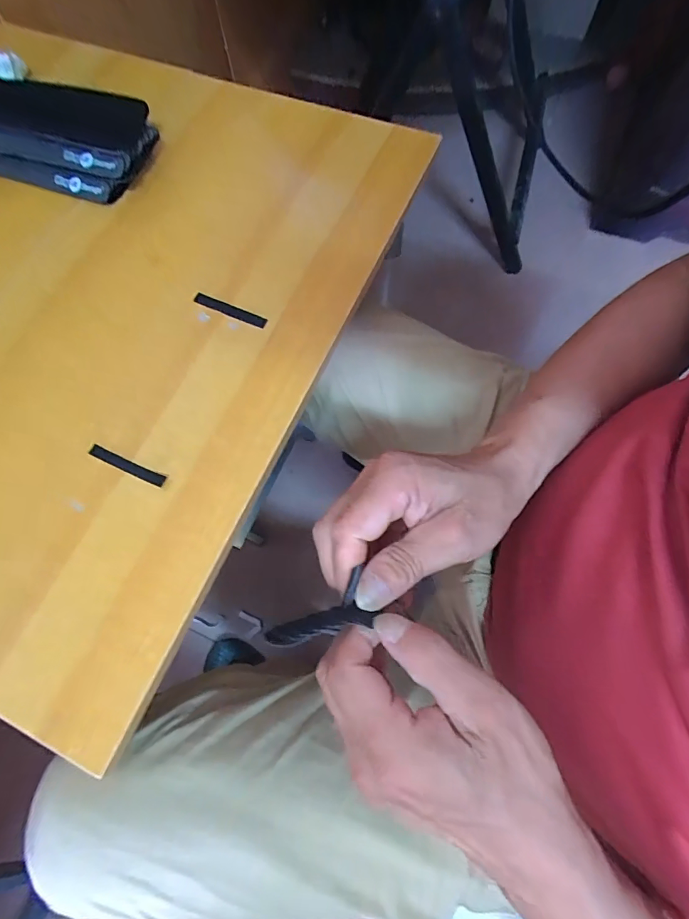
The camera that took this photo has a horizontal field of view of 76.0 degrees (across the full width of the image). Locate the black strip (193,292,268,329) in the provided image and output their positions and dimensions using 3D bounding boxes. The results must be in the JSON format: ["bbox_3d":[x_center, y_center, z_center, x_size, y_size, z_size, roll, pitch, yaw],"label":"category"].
[{"bbox_3d":[-0.098,-0.128,0.377,0.069,0.004,0.010,24,73,10],"label":"black strip"}]

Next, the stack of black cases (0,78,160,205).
[{"bbox_3d":[-0.282,-0.312,0.426,0.208,0.042,0.092,19,72,7],"label":"stack of black cases"}]

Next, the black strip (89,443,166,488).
[{"bbox_3d":[-0.165,0.005,0.336,0.066,0.004,0.009,22,68,11],"label":"black strip"}]

